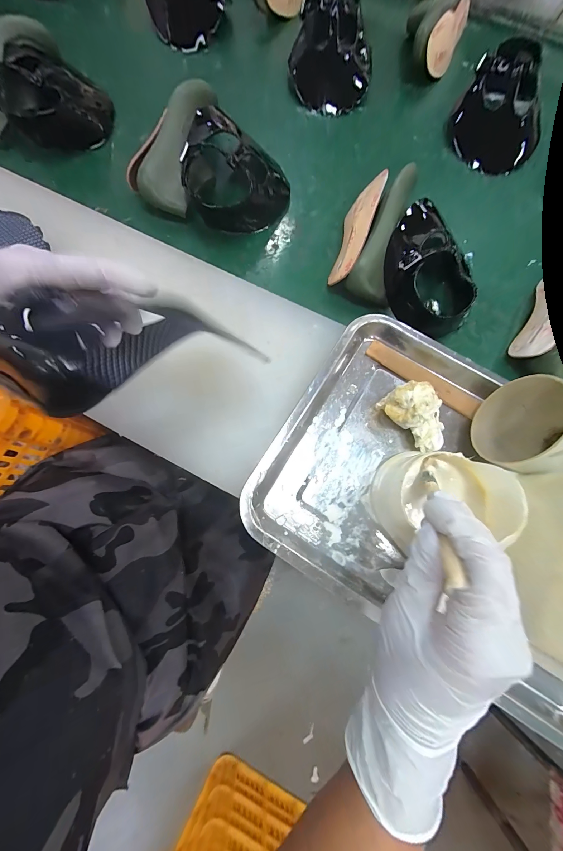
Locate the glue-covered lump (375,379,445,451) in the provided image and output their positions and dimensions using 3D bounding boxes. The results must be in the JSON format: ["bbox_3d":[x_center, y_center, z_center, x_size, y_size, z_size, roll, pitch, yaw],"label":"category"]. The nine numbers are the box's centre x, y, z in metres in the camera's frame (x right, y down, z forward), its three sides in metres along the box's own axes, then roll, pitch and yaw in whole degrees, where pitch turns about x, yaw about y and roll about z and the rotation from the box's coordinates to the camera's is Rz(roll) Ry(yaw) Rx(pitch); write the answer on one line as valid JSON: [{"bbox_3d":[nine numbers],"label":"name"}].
[{"bbox_3d":[0.148,-0.011,0.296,0.057,0.036,0.074,-34,79,-9],"label":"glue-covered lump"}]

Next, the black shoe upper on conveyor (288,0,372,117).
[{"bbox_3d":[0.087,-0.631,0.465,0.128,0.079,0.142,-11,77,-5],"label":"black shoe upper on conveyor"}]

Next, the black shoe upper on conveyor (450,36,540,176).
[{"bbox_3d":[0.360,-0.509,0.441,0.142,0.060,0.166,29,77,5],"label":"black shoe upper on conveyor"}]

